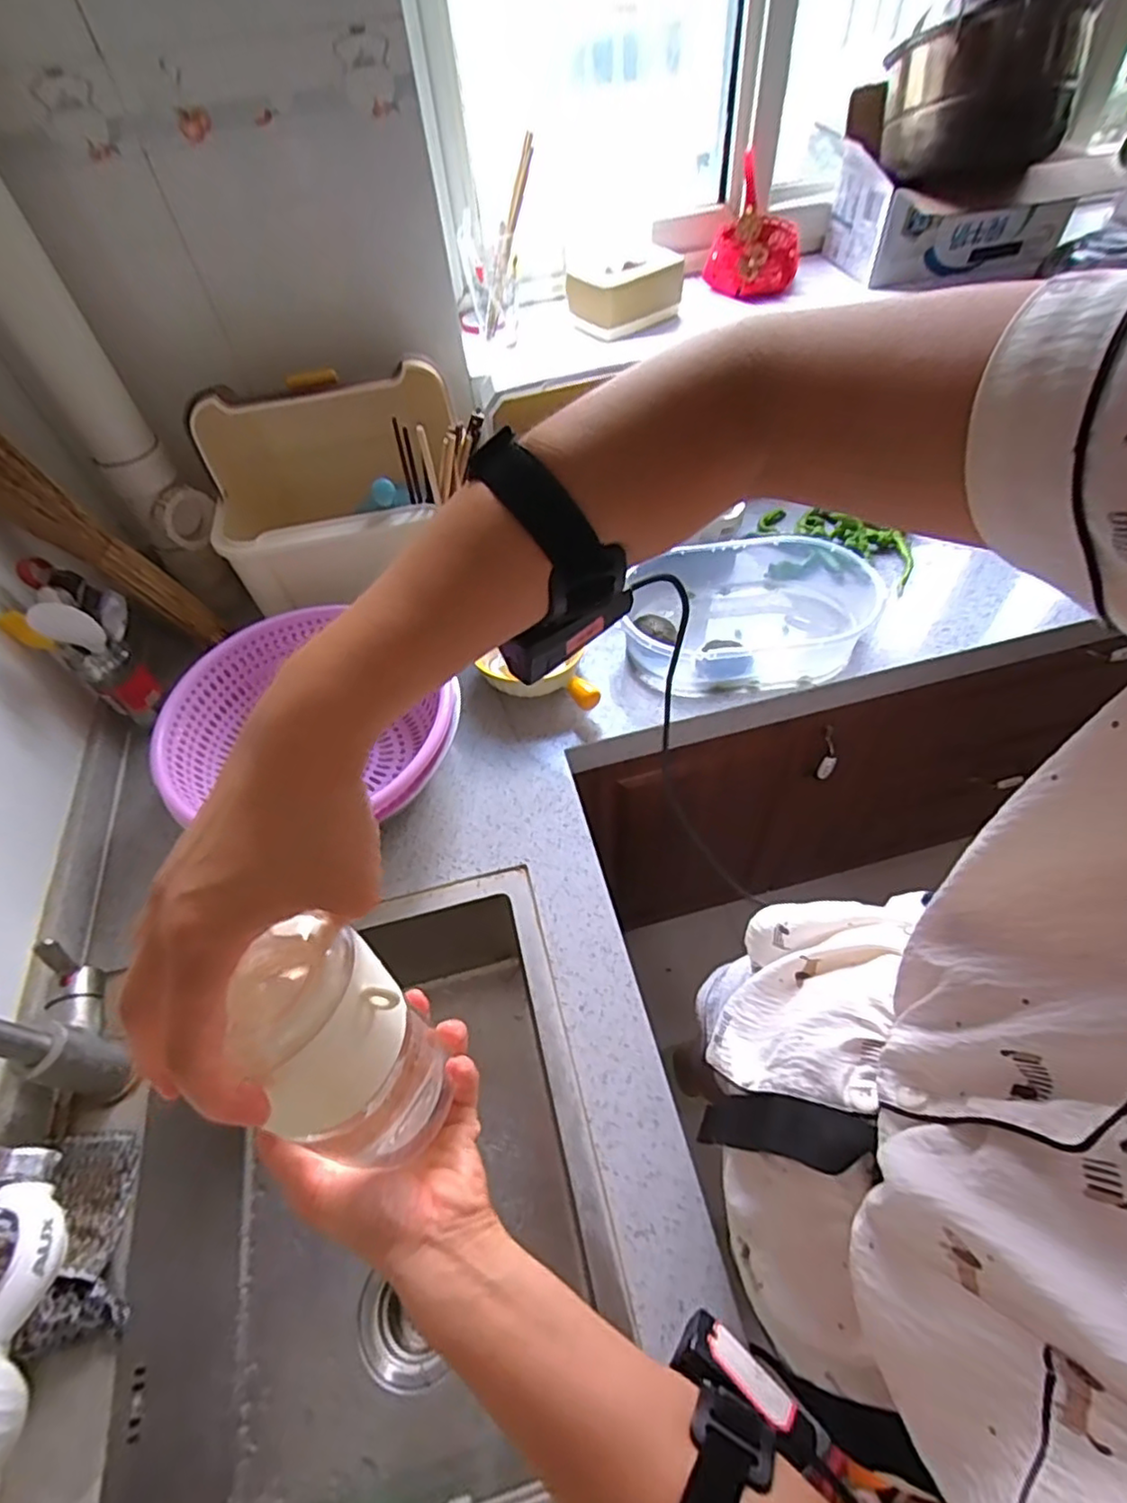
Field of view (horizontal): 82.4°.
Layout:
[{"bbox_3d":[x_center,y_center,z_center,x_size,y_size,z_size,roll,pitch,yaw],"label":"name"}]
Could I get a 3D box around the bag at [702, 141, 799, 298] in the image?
[{"bbox_3d":[0.318,-0.863,1.044,0.144,0.153,0.165,15,57,16],"label":"bag"}]

